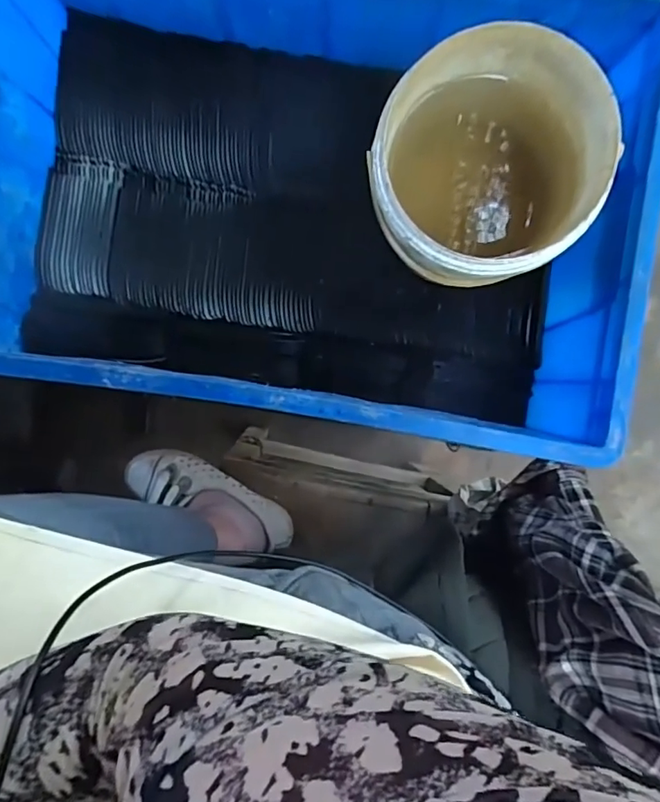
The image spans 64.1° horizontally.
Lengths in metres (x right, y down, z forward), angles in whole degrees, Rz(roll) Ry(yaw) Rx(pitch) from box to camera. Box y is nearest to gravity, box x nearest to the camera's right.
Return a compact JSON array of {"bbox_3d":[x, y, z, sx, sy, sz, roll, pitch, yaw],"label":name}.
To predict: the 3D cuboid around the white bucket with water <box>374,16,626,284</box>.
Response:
[{"bbox_3d":[0.109,-0.170,0.402,0.148,0.128,0.158,0,93,-4],"label":"white bucket with water"}]

